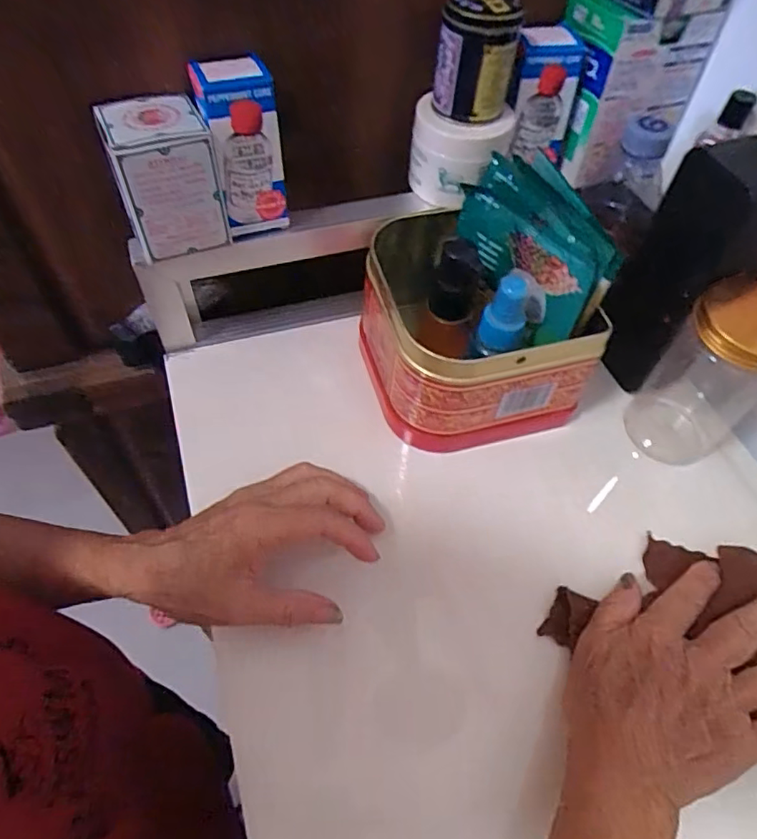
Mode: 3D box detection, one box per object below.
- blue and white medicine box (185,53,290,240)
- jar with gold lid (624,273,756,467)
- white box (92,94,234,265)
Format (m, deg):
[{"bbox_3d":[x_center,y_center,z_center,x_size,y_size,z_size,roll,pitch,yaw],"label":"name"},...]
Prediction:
[{"bbox_3d":[-0.086,-0.172,0.374,0.045,0.101,0.053,-9,56,-9],"label":"blue and white medicine box"},{"bbox_3d":[0.229,-0.029,0.394,0.071,0.115,0.062,-34,63,-23],"label":"jar with gold lid"},{"bbox_3d":[-0.135,-0.153,0.363,0.059,0.072,0.061,-22,59,-17],"label":"white box"}]

